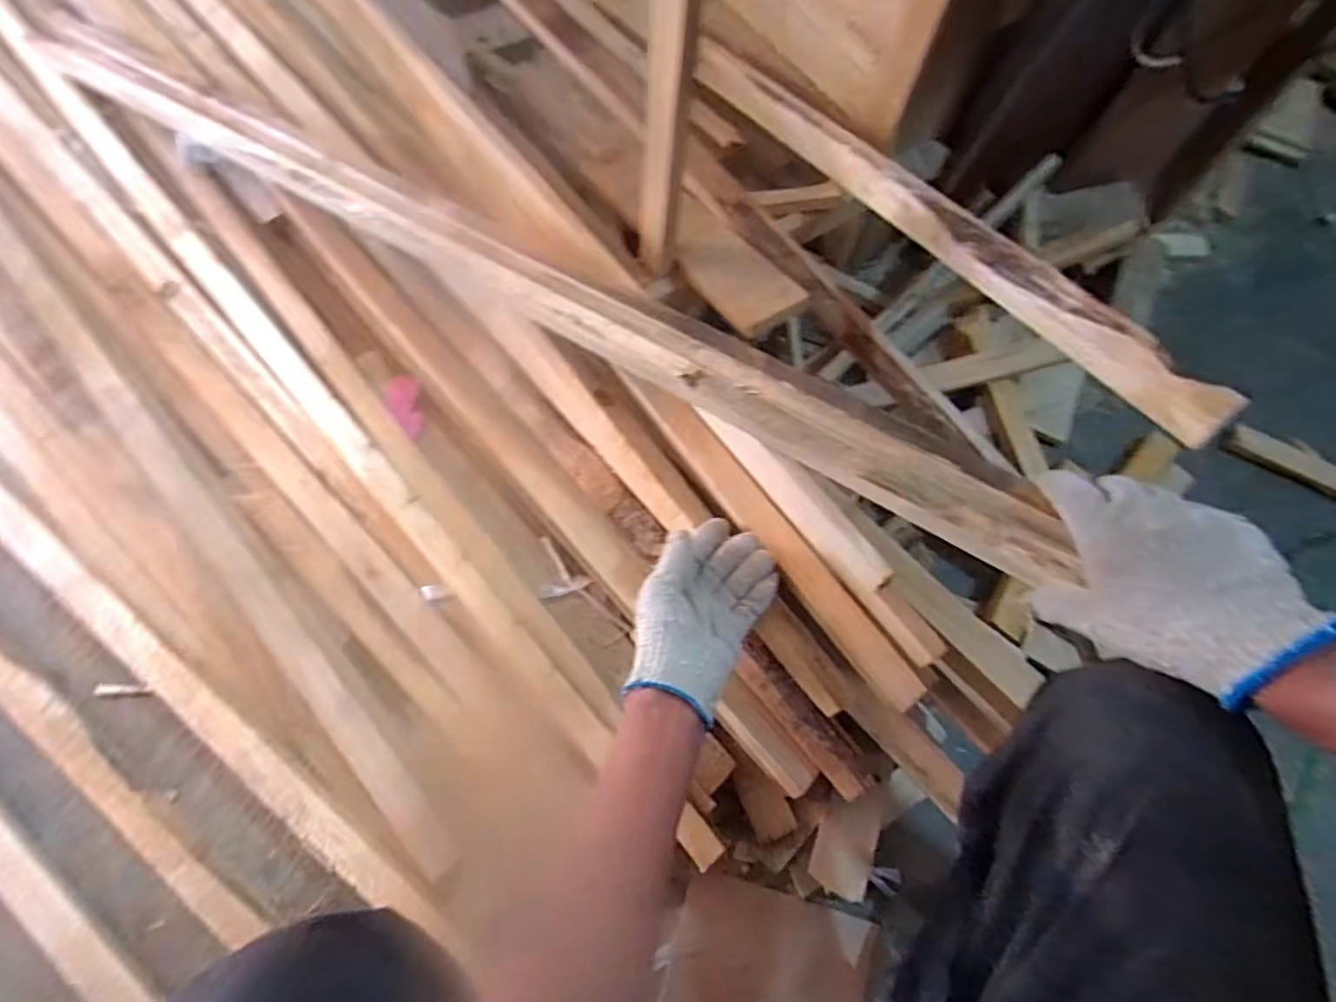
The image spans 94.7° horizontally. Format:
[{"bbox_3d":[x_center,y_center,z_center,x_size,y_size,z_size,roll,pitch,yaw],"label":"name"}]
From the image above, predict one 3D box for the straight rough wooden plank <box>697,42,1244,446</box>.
[{"bbox_3d":[0.233,-0.319,0.633,0.033,0.048,0.726,-27,59,-10],"label":"straight rough wooden plank"}]

